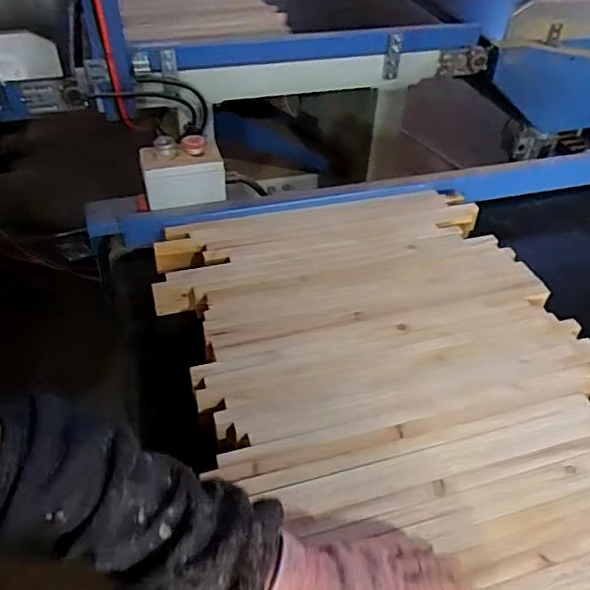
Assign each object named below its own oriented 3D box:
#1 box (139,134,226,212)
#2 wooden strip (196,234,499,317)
[{"bbox_3d":[-0.178,-0.191,0.910,0.133,0.106,0.052,-9,45,-11],"label":"box"},{"bbox_3d":[0.097,-0.035,0.835,0.470,0.020,0.043,-13,46,-15],"label":"wooden strip"}]

